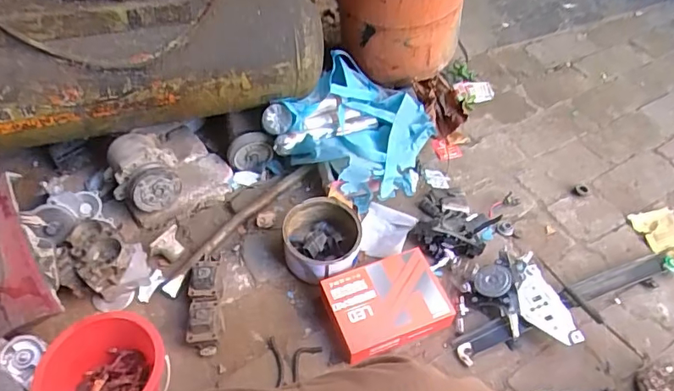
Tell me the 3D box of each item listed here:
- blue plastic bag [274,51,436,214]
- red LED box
[{"bbox_3d":[0.053,-0.155,1.164,0.317,0.147,0.326,23,55,16],"label":"blue plastic bag"},{"bbox_3d":[0.096,0.199,0.925,0.210,0.044,0.160,-20,51,-13],"label":"red LED box"}]

